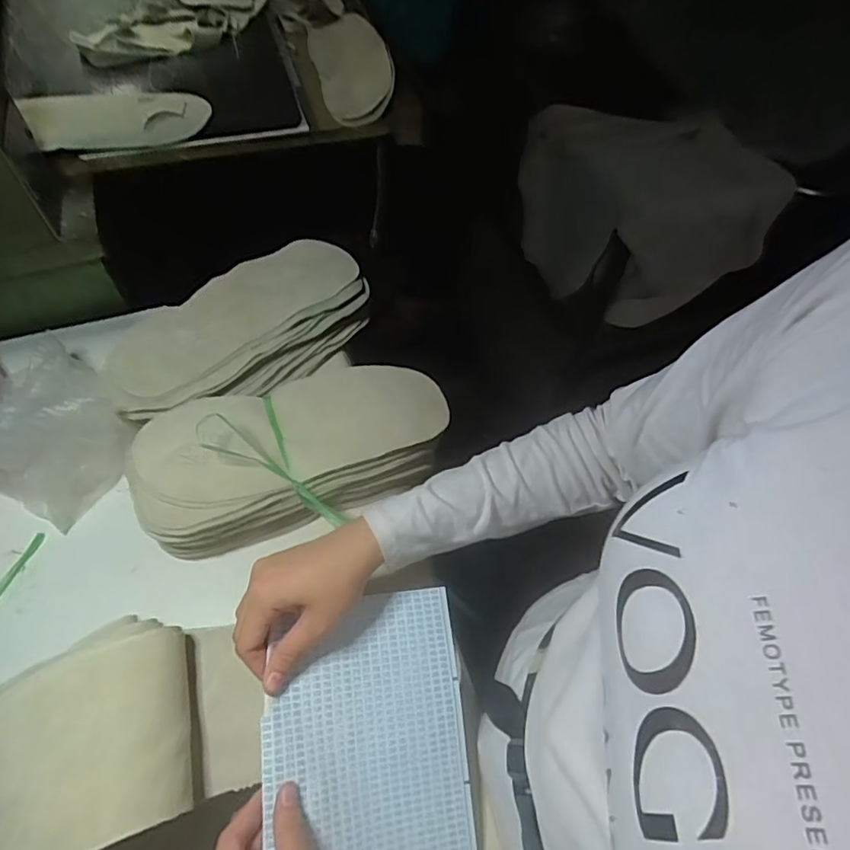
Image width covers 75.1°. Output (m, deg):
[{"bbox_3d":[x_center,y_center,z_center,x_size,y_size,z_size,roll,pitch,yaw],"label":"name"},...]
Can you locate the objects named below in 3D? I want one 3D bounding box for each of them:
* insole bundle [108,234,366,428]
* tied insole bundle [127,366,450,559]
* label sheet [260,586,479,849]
[{"bbox_3d":[-0.194,-0.103,0.597,0.286,0.065,0.130,-34,61,-23],"label":"insole bundle"},{"bbox_3d":[-0.114,0.022,0.513,0.286,0.087,0.129,-16,55,-13],"label":"tied insole bundle"},{"bbox_3d":[-0.037,0.223,0.377,0.139,0.010,0.199,1,69,-23],"label":"label sheet"}]

